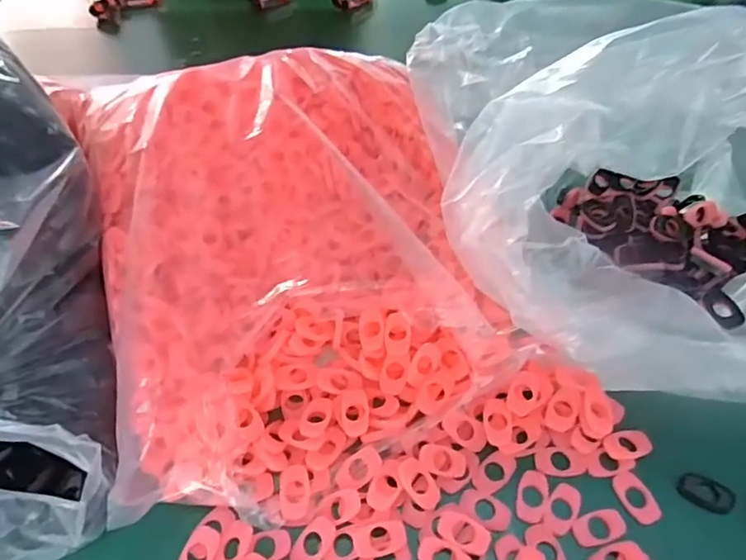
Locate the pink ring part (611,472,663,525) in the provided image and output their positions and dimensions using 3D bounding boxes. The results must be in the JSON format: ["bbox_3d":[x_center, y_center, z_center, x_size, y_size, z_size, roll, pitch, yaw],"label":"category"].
[{"bbox_3d":[0.170,0.138,0.355,0.020,0.004,0.034,-21,55,-13],"label":"pink ring part"}]

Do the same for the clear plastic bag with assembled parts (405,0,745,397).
[{"bbox_3d":[0.231,-0.072,0.416,0.367,0.166,0.302,-3,53,1],"label":"clear plastic bag with assembled parts"}]

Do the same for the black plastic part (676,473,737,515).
[{"bbox_3d":[0.214,0.137,0.356,0.032,0.007,0.020,22,57,18],"label":"black plastic part"}]

